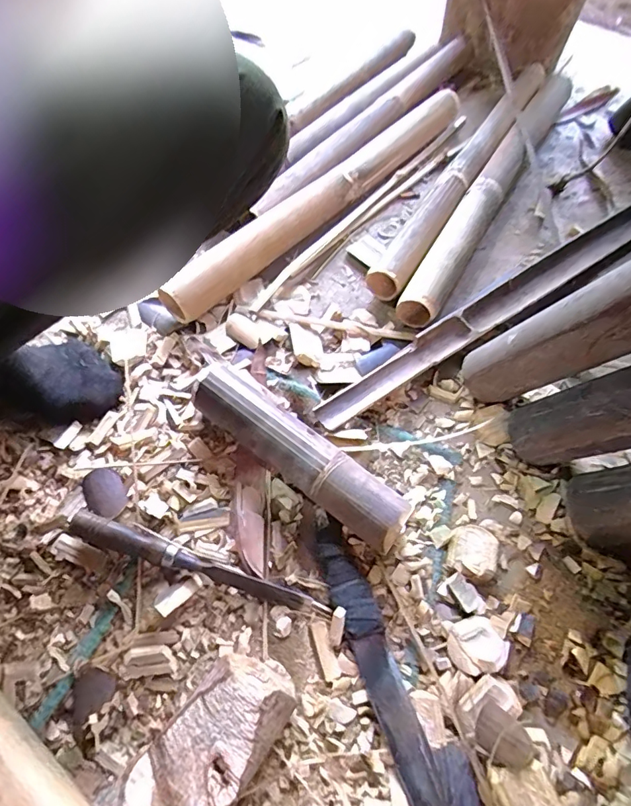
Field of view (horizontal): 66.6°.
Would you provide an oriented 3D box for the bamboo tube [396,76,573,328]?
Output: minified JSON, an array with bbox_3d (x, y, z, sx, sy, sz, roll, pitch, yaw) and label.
[{"bbox_3d":[0.258,-0.311,0.729,0.057,0.064,0.537,27,63,15],"label":"bamboo tube"}]

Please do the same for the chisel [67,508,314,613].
[{"bbox_3d":[-0.124,0.155,0.467,0.242,0.024,0.023,17,60,9],"label":"chisel"}]

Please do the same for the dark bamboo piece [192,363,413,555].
[{"bbox_3d":[-0.019,0.056,0.506,0.256,0.060,0.055,36,65,19],"label":"dark bamboo piece"}]

